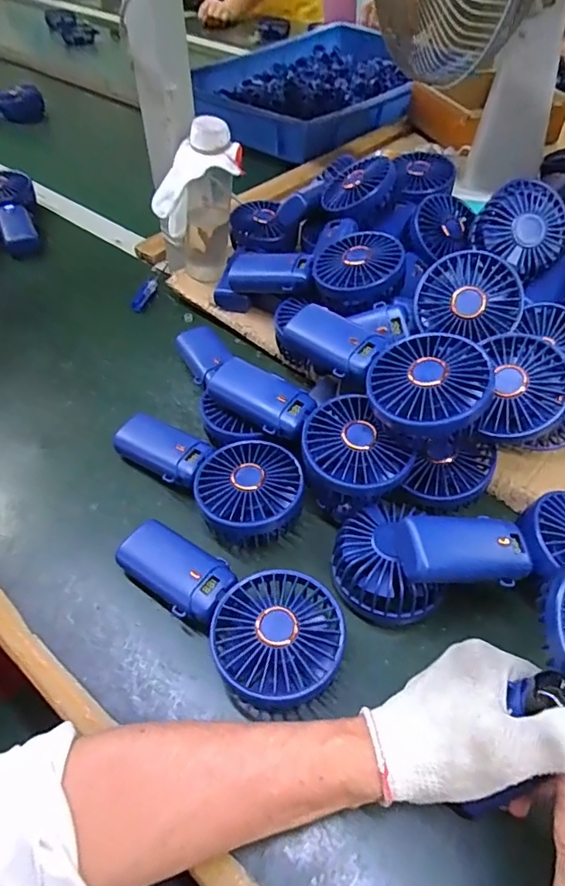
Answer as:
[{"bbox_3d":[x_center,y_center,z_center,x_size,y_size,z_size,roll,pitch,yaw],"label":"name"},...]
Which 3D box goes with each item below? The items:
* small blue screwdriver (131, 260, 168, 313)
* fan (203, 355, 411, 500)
[{"bbox_3d":[-0.166,-0.201,0.668,0.015,0.018,0.109,7,50,5],"label":"small blue screwdriver"},{"bbox_3d":[0.022,-0.017,0.441,0.084,0.046,0.185,-36,59,-27],"label":"fan"}]

